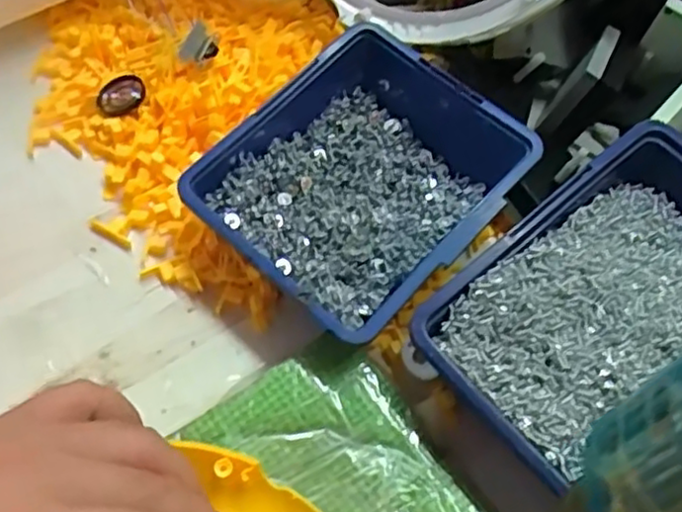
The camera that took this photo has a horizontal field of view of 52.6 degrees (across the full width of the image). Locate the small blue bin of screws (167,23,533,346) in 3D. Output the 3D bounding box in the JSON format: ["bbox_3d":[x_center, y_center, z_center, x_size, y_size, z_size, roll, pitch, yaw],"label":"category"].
[{"bbox_3d":[0.014,-0.040,0.347,0.123,0.048,0.154,39,64,16],"label":"small blue bin of screws"}]

